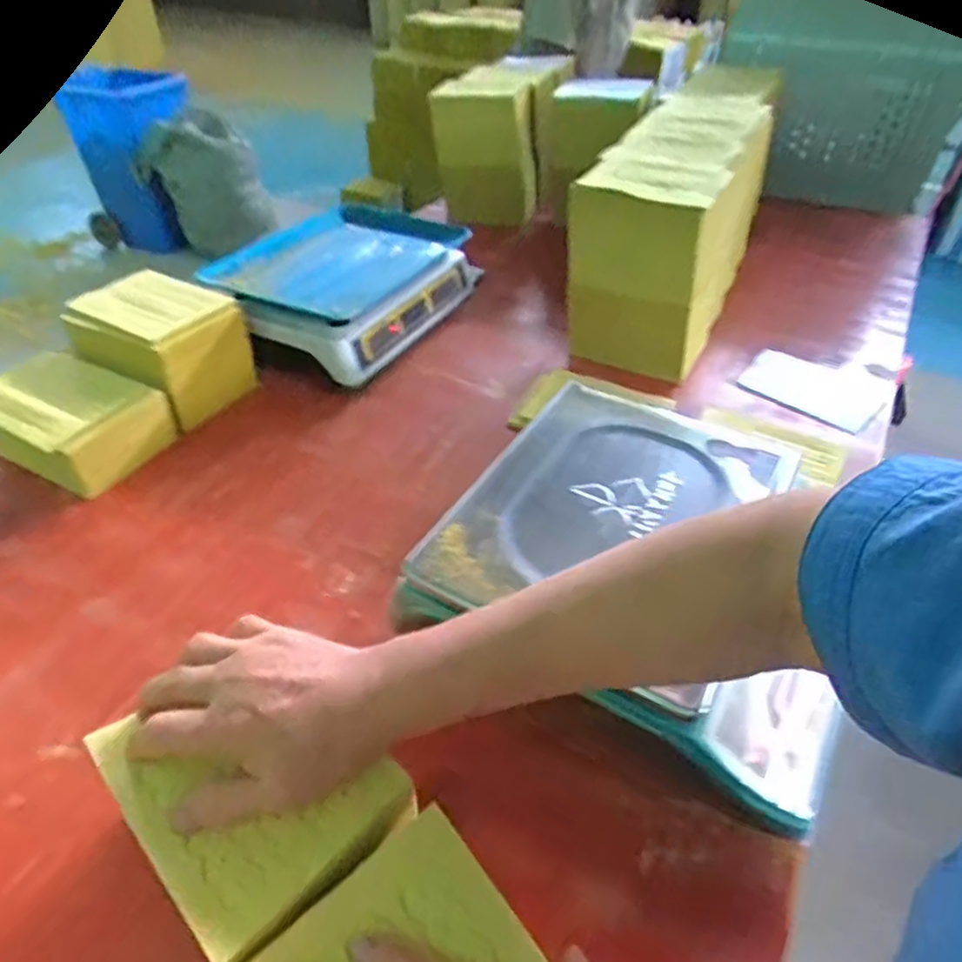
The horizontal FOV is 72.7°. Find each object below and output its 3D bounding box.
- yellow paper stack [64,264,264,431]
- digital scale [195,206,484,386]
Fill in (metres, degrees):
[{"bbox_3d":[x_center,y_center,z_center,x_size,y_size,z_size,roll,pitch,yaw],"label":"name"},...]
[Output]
[{"bbox_3d":[-0.376,-0.155,0.776,0.169,0.118,0.131,21,44,19],"label":"yellow paper stack"},{"bbox_3d":[-0.188,-0.266,0.917,0.260,0.111,0.327,23,45,20],"label":"digital scale"}]

